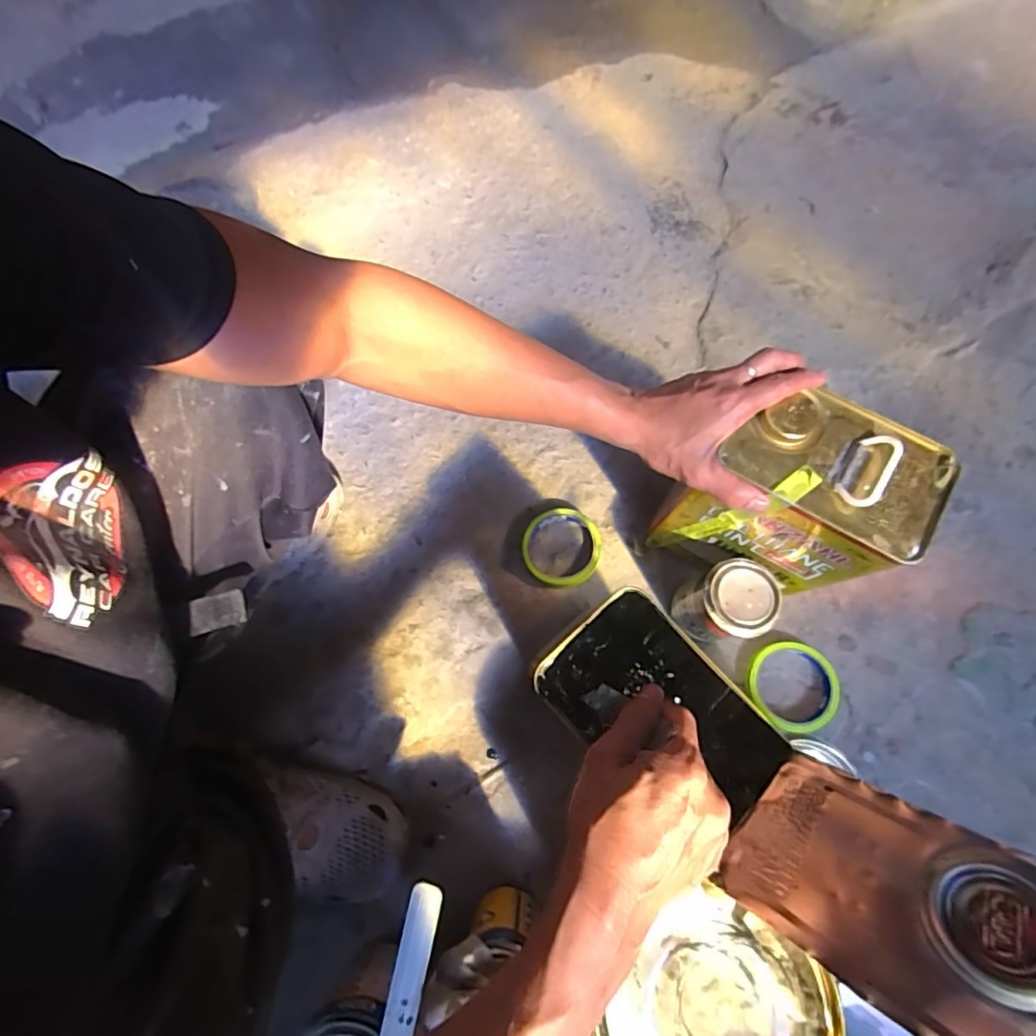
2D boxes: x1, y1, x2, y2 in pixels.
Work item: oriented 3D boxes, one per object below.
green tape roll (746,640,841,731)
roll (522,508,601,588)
[{"bbox_3d":[0.310,0.190,0.590,0.096,0.020,0.095,0,72,1],"label":"green tape roll"},{"bbox_3d":[0.052,0.036,0.636,0.091,0.030,0.094,0,72,1],"label":"roll"}]

